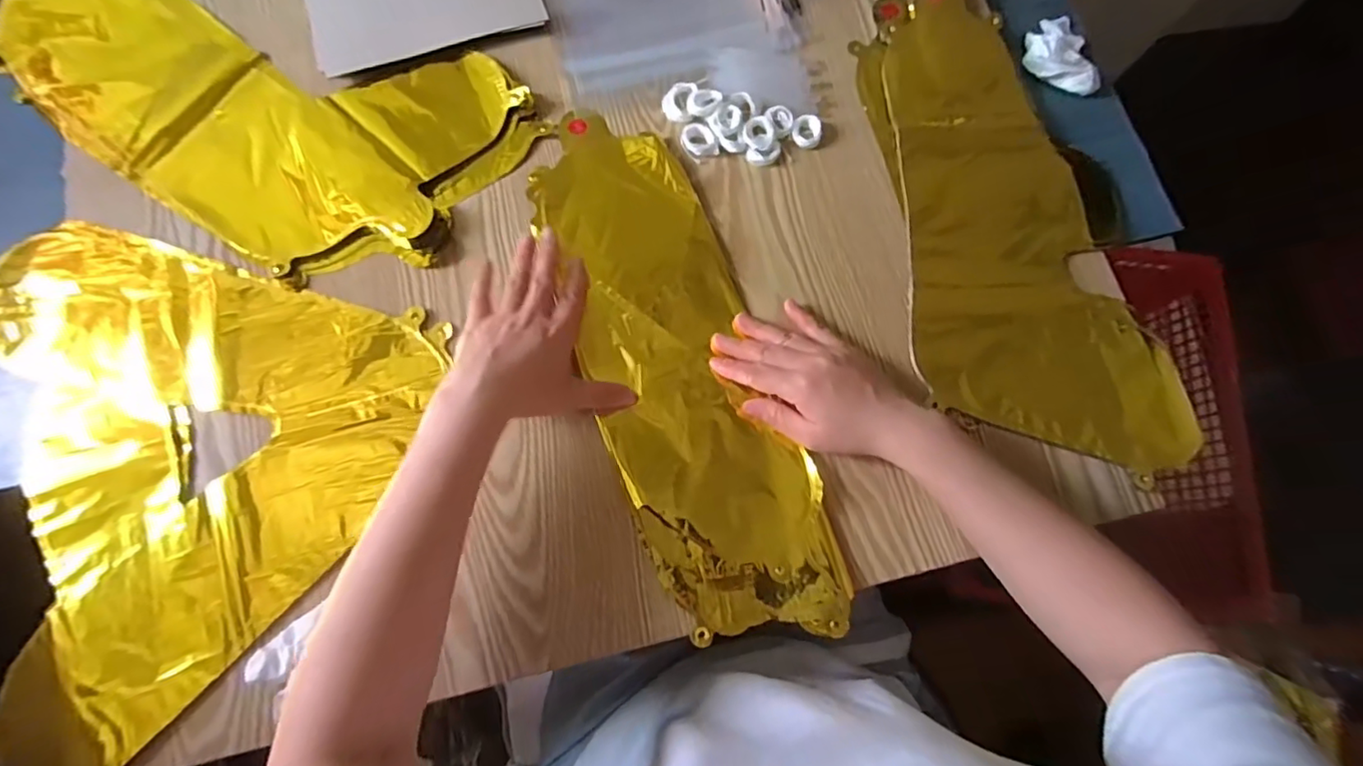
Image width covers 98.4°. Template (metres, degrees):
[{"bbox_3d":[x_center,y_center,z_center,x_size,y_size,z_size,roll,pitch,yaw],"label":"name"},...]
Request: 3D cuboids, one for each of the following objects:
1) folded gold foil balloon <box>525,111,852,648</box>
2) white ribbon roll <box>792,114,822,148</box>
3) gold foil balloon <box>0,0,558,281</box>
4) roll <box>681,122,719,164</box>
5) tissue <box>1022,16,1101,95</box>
[{"bbox_3d":[-0.007,-0.022,0.447,0.127,0.012,0.419,-19,76,-6],"label":"folded gold foil balloon"},{"bbox_3d":[0.106,-0.211,0.492,0.025,0.011,0.026,0,75,-1],"label":"white ribbon roll"},{"bbox_3d":[-0.355,-0.214,0.479,0.436,0.013,0.214,15,75,3],"label":"gold foil balloon"},{"bbox_3d":[0.014,-0.200,0.488,0.025,0.007,0.032,-29,78,-8],"label":"roll"},{"bbox_3d":[0.342,-0.302,0.533,0.059,0.020,0.082,-3,75,-2],"label":"tissue"}]

